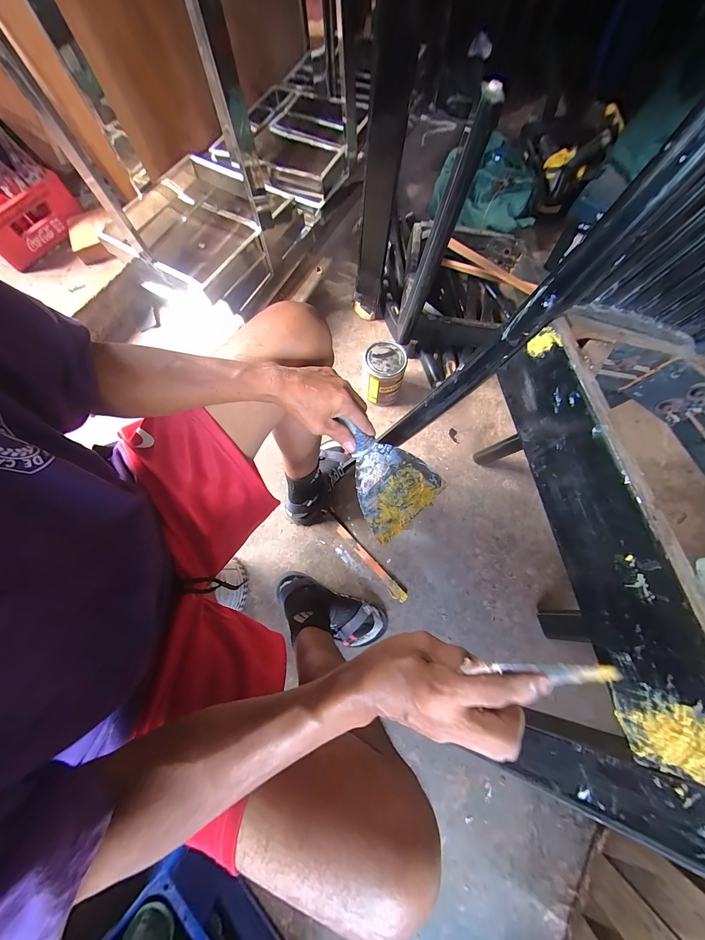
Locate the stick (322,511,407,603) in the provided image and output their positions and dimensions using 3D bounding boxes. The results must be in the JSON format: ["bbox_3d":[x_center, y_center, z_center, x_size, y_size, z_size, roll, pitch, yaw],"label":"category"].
[{"bbox_3d":[0.021,0.190,0.702,0.025,0.010,0.267,-41,74,-12],"label":"stick"}]

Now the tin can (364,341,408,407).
[{"bbox_3d":[0.080,-0.233,0.780,0.100,0.130,0.111,-5,70,0],"label":"tin can"}]

